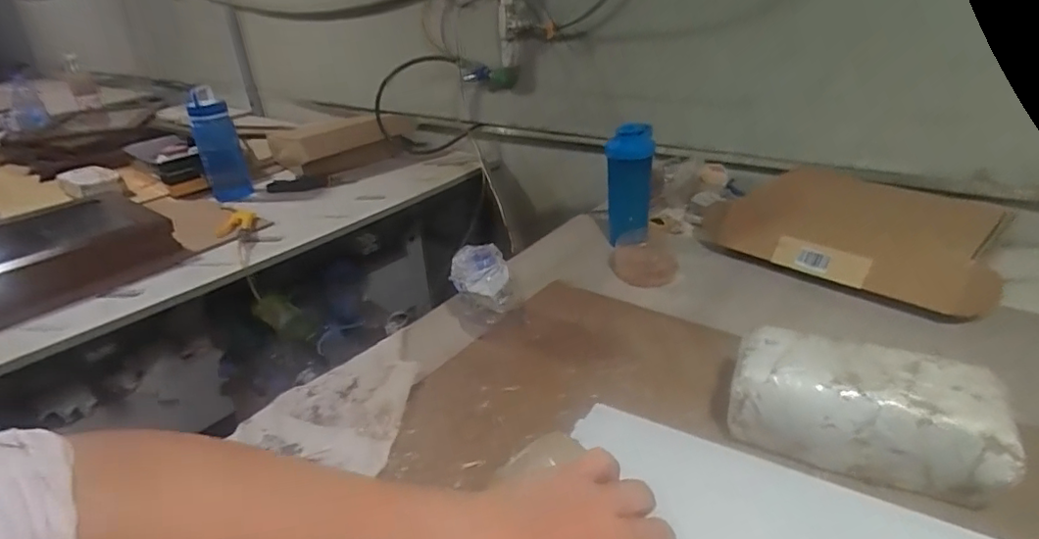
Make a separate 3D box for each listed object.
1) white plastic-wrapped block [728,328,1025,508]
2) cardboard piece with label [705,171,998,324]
[{"bbox_3d":[0.344,0.142,0.572,0.238,0.104,0.105,12,31,26],"label":"white plastic-wrapped block"},{"bbox_3d":[0.534,-0.071,0.929,0.422,0.101,0.239,17,34,34],"label":"cardboard piece with label"}]

